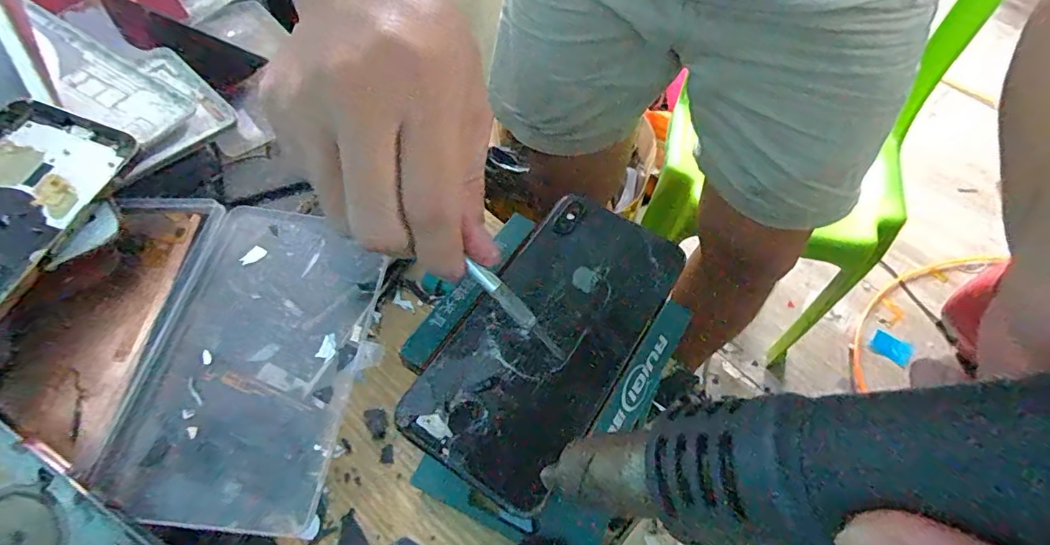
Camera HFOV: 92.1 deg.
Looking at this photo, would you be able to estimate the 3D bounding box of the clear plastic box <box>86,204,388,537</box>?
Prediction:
[{"bbox_3d":[-0.146,0.044,0.290,0.105,0.033,0.179,6,58,3],"label":"clear plastic box"}]

